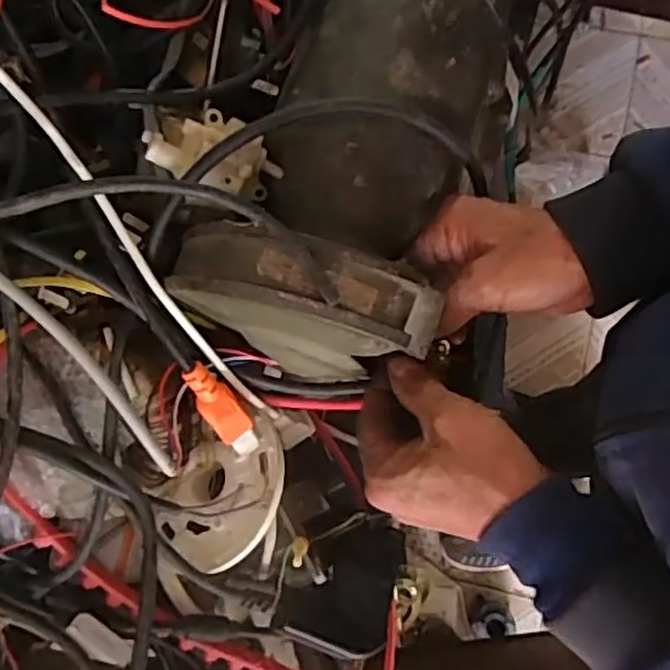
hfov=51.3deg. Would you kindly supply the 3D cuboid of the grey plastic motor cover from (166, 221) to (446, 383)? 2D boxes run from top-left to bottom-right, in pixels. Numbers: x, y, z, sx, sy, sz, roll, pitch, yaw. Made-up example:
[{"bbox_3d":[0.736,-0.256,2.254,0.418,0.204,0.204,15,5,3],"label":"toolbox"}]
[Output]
[{"bbox_3d":[-0.020,-0.015,0.372,0.143,0.074,0.056,16,79,5],"label":"grey plastic motor cover"}]

